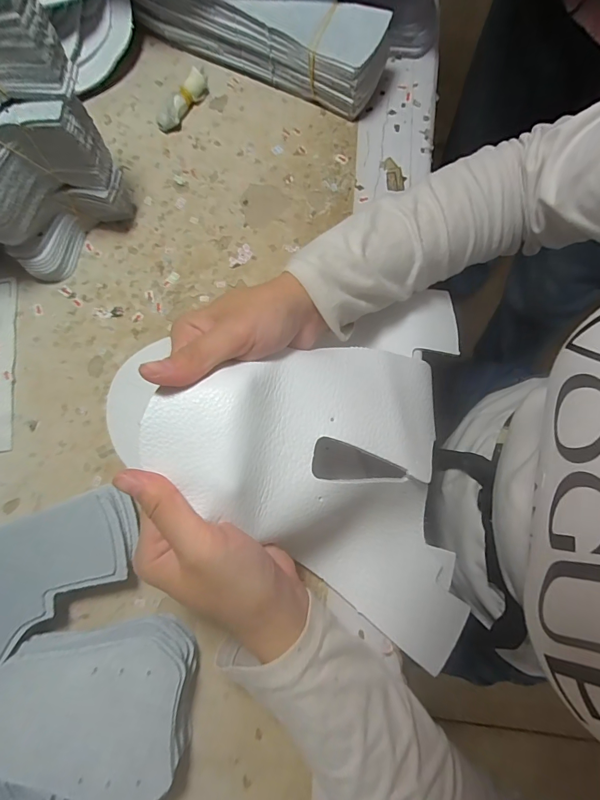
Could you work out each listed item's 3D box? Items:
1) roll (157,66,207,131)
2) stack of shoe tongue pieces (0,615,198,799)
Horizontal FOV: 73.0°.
[{"bbox_3d":[-0.103,-0.263,0.357,0.016,0.018,0.058,35,81,8],"label":"roll"},{"bbox_3d":[-0.130,0.186,0.259,0.122,0.040,0.095,6,79,2],"label":"stack of shoe tongue pieces"}]

